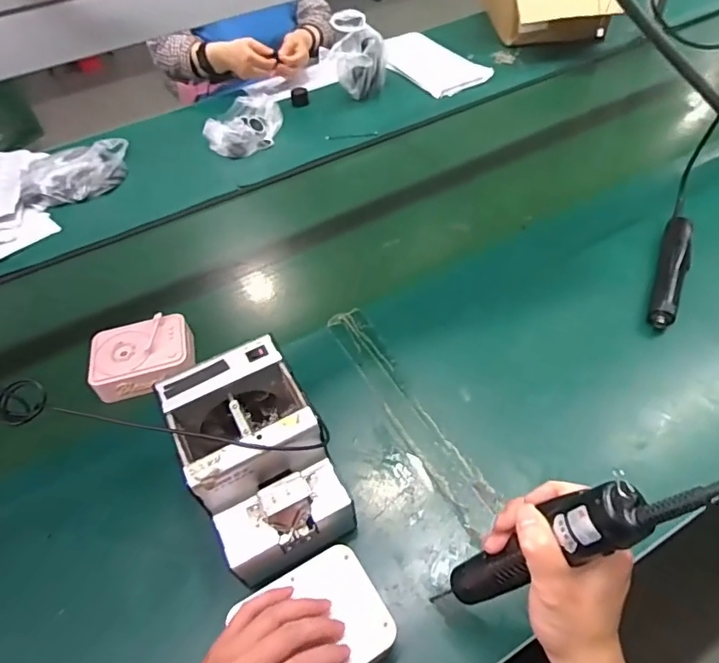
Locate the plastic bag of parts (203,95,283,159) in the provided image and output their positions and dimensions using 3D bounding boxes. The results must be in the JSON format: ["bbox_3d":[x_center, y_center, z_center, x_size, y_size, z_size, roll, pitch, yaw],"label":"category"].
[{"bbox_3d":[-0.246,-0.451,1.119,0.131,0.060,0.181,4,50,10],"label":"plastic bag of parts"}]

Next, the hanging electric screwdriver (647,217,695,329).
[{"bbox_3d":[0.440,-0.089,0.722,0.038,0.032,0.213,19,54,22],"label":"hanging electric screwdriver"}]

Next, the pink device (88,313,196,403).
[{"bbox_3d":[-0.296,0.032,0.703,0.127,0.053,0.096,-11,49,-3],"label":"pink device"}]

